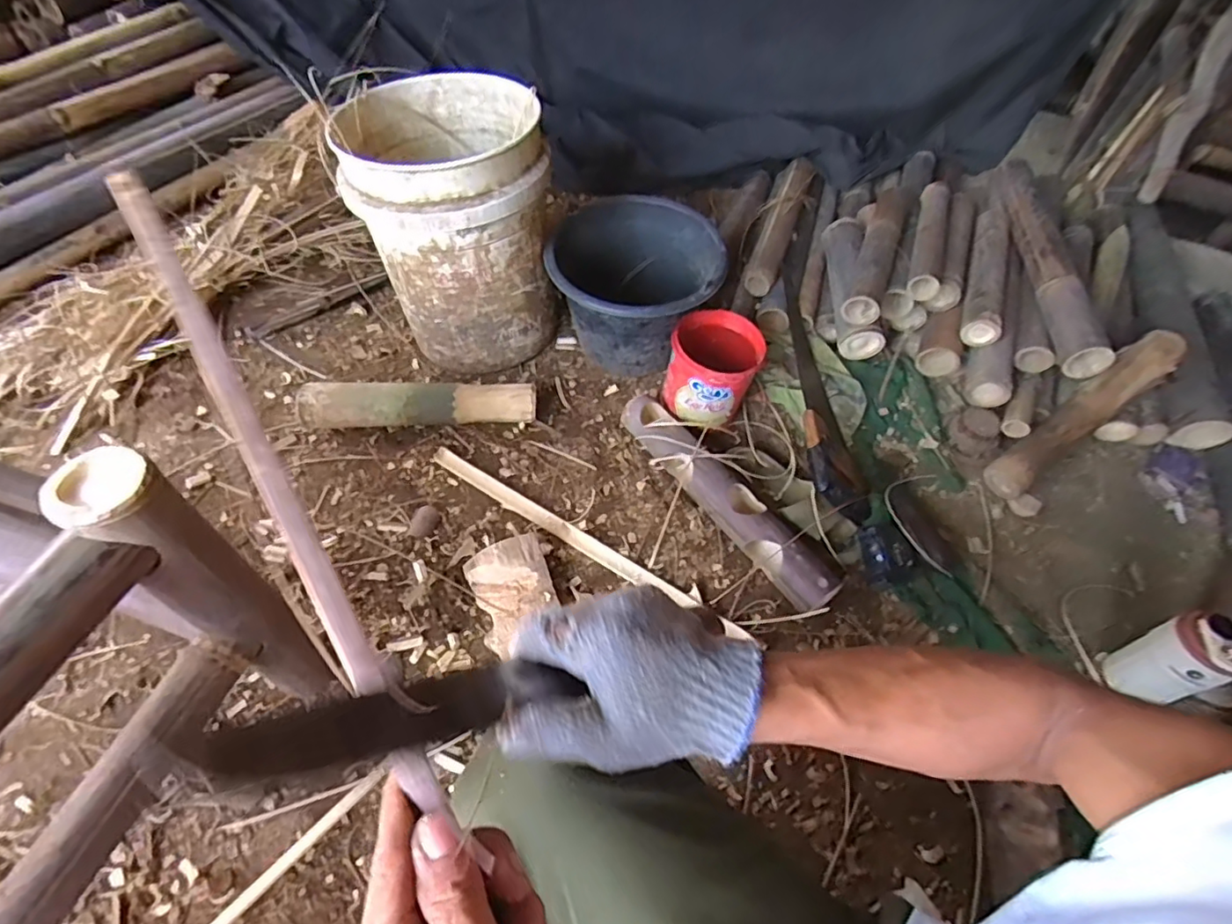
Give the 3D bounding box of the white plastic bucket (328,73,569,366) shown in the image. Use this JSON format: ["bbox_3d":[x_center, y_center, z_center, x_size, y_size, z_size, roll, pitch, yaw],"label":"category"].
[{"bbox_3d":[-0.261,-0.370,0.960,0.278,0.373,0.295,3,55,-4],"label":"white plastic bucket"}]

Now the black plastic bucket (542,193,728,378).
[{"bbox_3d":[0.024,-0.291,0.998,0.270,0.214,0.249,3,55,-4],"label":"black plastic bucket"}]

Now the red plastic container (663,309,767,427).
[{"bbox_3d":[0.155,-0.148,0.960,0.134,0.148,0.144,3,55,-4],"label":"red plastic container"}]

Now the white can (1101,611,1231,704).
[{"bbox_3d":[0.697,0.252,0.739,0.059,0.167,0.079,-21,60,-19],"label":"white can"}]

